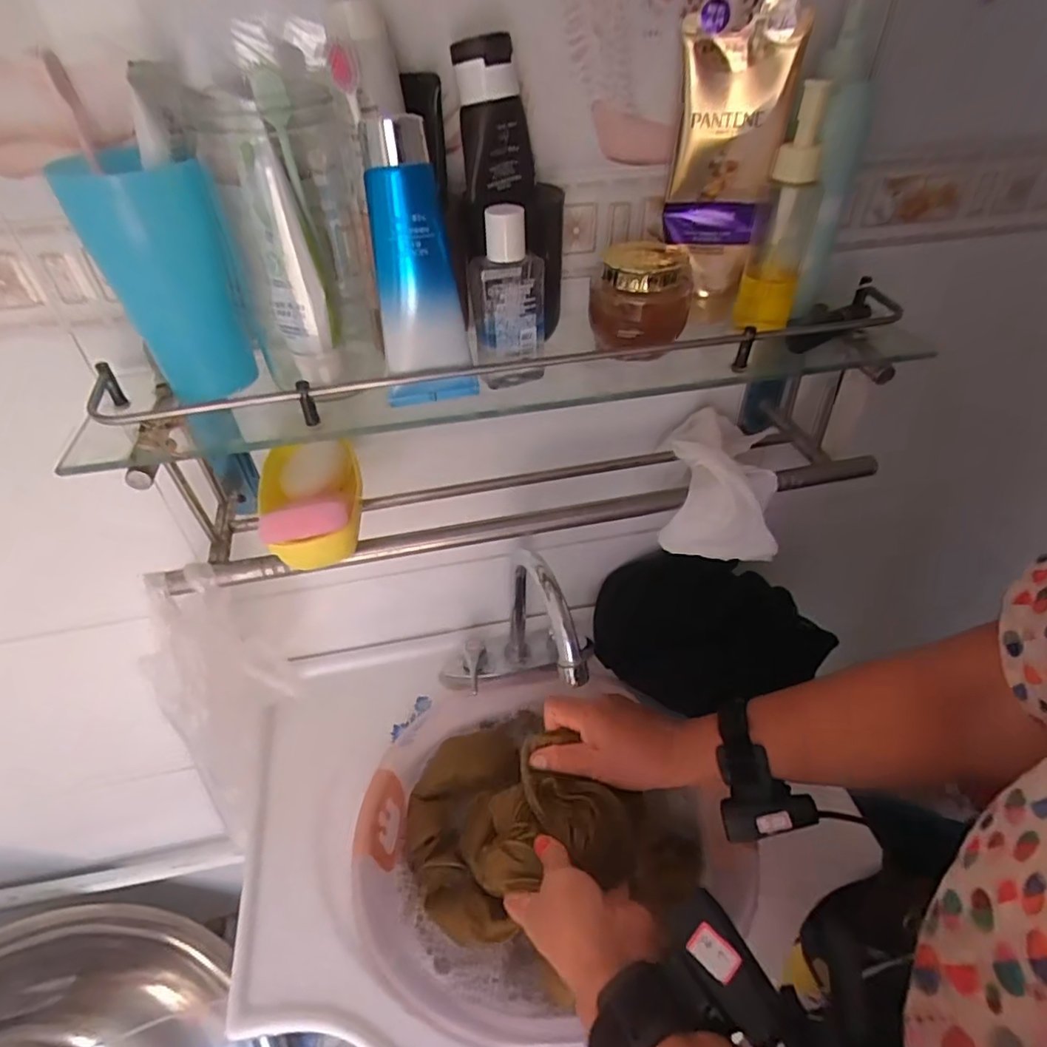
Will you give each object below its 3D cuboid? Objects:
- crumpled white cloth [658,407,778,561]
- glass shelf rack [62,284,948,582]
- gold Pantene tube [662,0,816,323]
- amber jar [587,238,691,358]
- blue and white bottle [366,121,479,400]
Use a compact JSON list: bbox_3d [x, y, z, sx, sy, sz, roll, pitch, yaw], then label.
[{"bbox_3d":[0.180,-0.041,0.539,0.092,0.079,0.140,6,43,7],"label":"crumpled white cloth"},{"bbox_3d":[-0.001,-0.087,0.466,0.574,0.158,0.126,-8,43,-8],"label":"glass shelf rack"},{"bbox_3d":[0.135,-0.240,0.406,0.070,0.187,0.051,12,44,13],"label":"gold Pantene tube"},{"bbox_3d":[0.083,-0.161,0.420,0.071,0.064,0.059,9,43,10],"label":"amber jar"},{"bbox_3d":[-0.064,-0.152,0.357,0.054,0.150,0.040,-8,43,-9],"label":"blue and white bottle"}]

